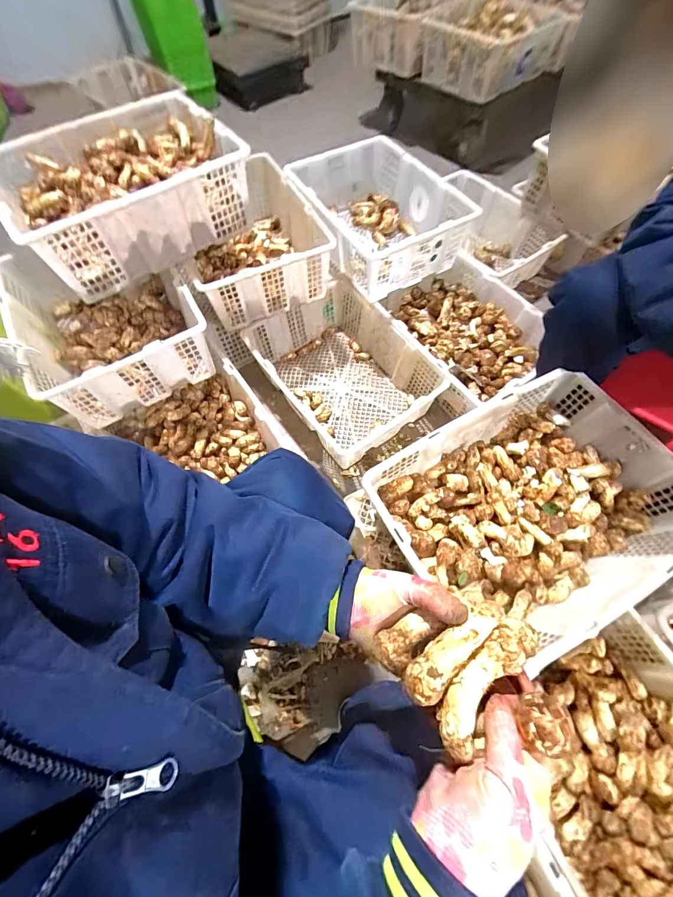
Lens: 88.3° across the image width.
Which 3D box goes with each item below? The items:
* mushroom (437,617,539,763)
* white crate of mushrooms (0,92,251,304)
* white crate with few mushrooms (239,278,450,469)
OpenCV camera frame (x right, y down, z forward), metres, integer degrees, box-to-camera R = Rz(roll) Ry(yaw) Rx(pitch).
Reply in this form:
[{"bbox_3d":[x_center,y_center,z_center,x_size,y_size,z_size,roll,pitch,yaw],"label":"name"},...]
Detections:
[{"bbox_3d":[0.110,0.168,0.252,0.103,0.027,0.036,-42,72,-15],"label":"mushroom"},{"bbox_3d":[-0.473,-0.592,0.793,0.467,0.148,0.400,-34,69,-14],"label":"white crate of mushrooms"},{"bbox_3d":[0.017,-0.217,0.980,0.367,0.166,0.485,-36,70,-15],"label":"white crate with few mushrooms"}]

